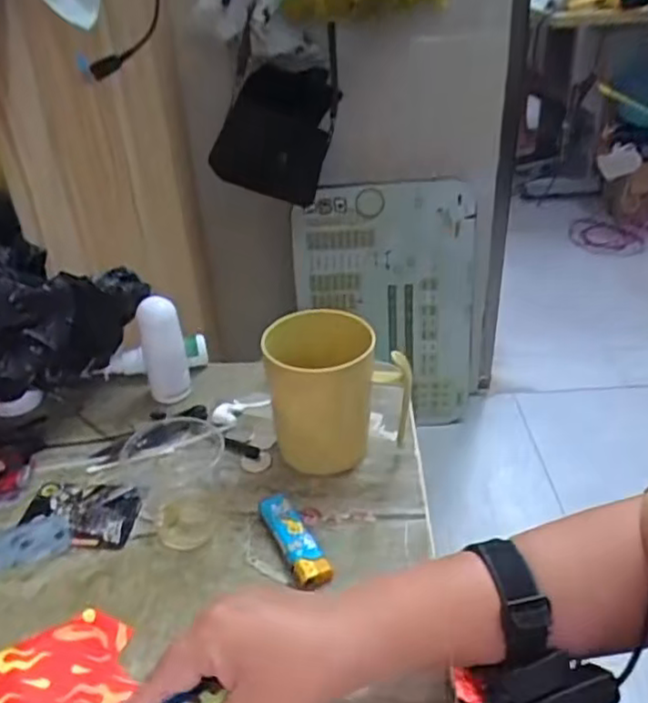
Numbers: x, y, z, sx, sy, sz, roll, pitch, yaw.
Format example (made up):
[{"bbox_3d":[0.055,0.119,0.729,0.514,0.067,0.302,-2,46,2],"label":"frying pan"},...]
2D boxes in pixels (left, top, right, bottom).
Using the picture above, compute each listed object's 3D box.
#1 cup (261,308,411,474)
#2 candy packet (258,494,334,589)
[{"bbox_3d":[0.011,0.030,0.516,0.105,0.113,0.084,-4,34,-3],"label":"cup"},{"bbox_3d":[-0.021,0.131,0.458,0.024,0.015,0.078,-17,37,-20],"label":"candy packet"}]

